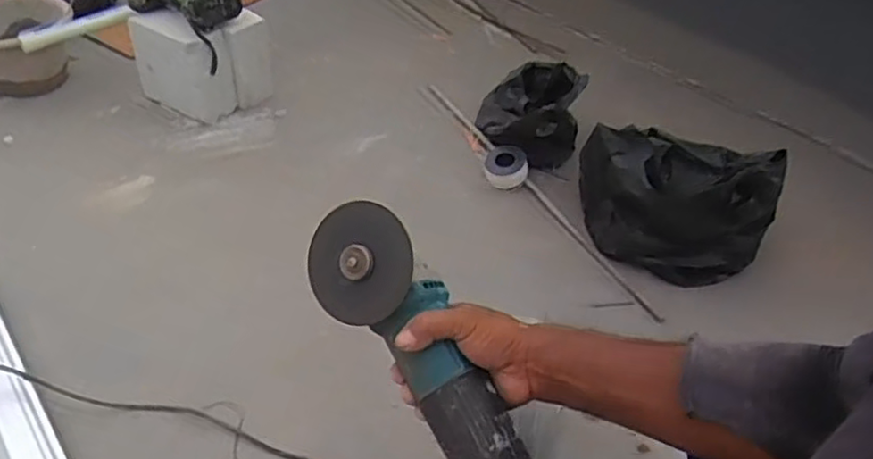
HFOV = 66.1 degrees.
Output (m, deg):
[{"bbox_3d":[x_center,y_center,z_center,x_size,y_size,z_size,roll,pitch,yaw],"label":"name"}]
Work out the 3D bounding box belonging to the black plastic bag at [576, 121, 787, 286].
[{"bbox_3d":[0.430,-0.067,1.232,0.229,0.245,0.328,-30,53,-33],"label":"black plastic bag"}]

